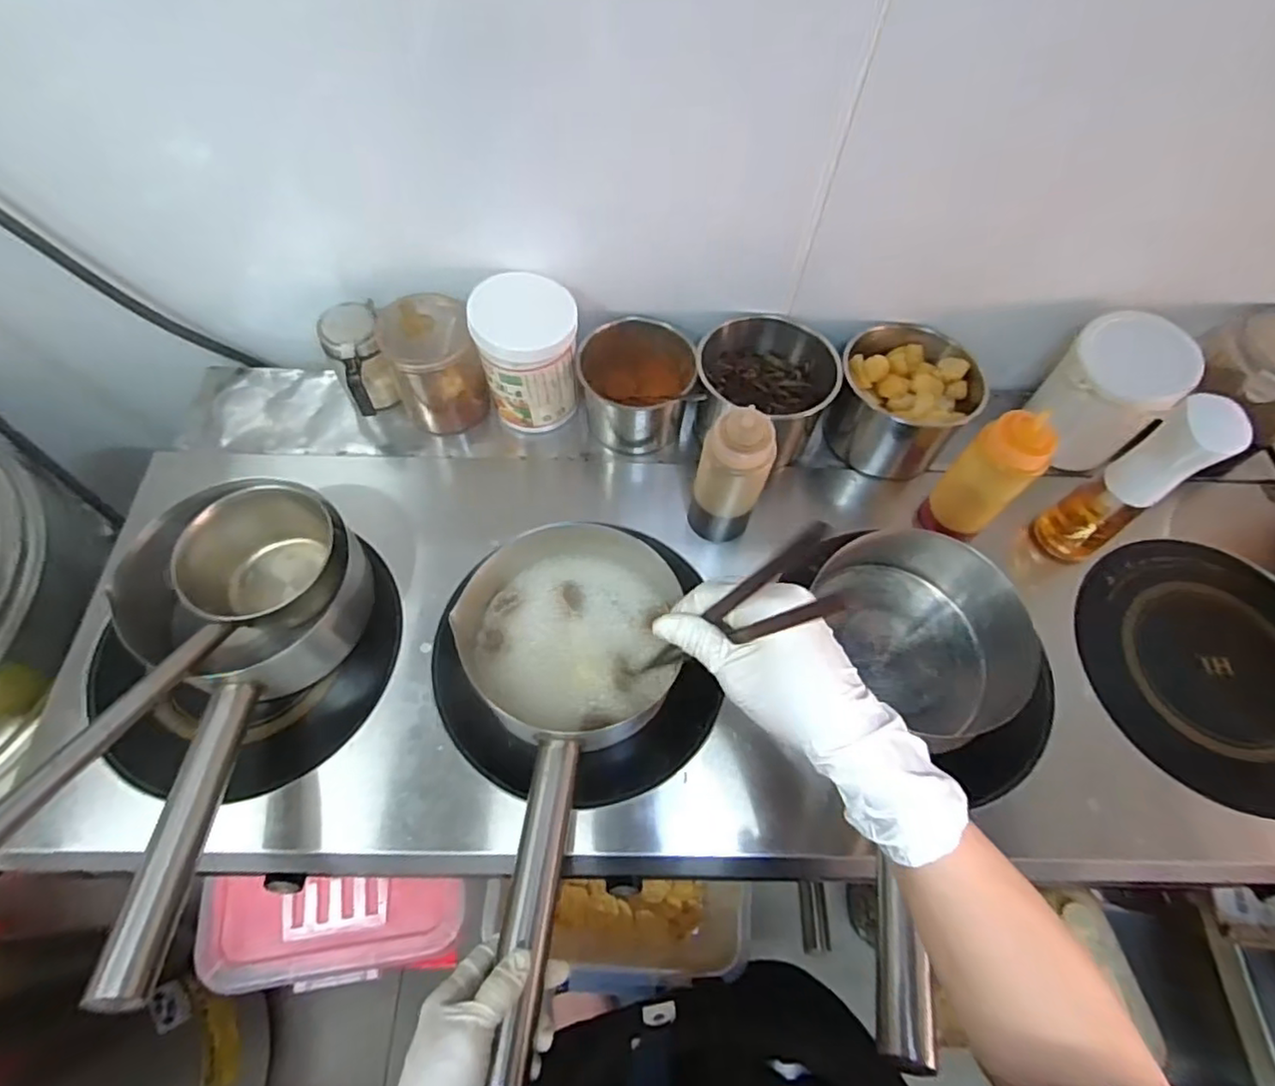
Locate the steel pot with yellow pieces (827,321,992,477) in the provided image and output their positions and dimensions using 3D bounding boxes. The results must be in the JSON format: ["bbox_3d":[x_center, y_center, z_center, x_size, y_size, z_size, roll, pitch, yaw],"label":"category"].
[{"bbox_3d":[0.315,-0.169,0.786,0.143,0.135,0.149,1,63,-2],"label":"steel pot with yellow pieces"}]

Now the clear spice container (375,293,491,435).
[{"bbox_3d":[-0.239,-0.207,0.773,0.102,0.143,0.100,-14,65,-9],"label":"clear spice container"}]

